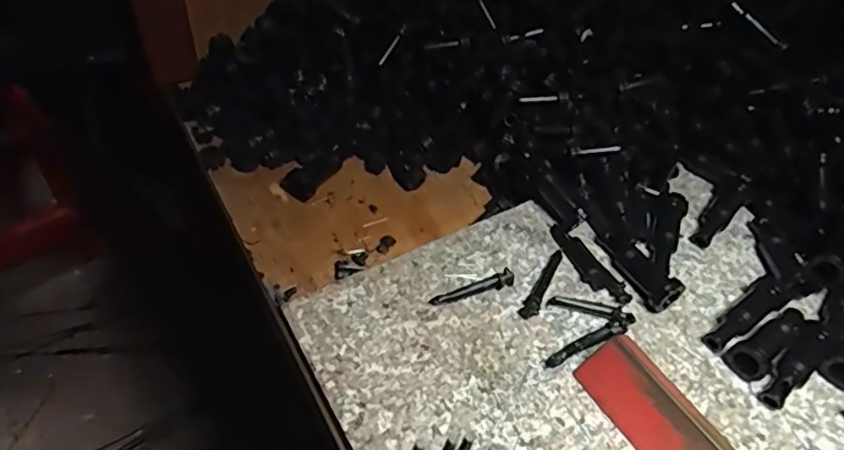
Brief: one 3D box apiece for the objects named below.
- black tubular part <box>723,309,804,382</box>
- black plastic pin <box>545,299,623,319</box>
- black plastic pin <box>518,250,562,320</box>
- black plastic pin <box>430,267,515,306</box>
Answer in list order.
[{"bbox_3d":[0.225,0.073,0.390,0.068,0.019,0.023,-24,57,-24],"label":"black tubular part"},{"bbox_3d":[0.106,0.053,0.401,0.047,0.005,0.011,14,50,4],"label":"black plastic pin"},{"bbox_3d":[0.080,0.038,0.409,0.011,0.006,0.059,25,52,13],"label":"black plastic pin"},{"bbox_3d":[0.033,0.043,0.401,0.058,0.008,0.010,-15,54,-19],"label":"black plastic pin"}]

